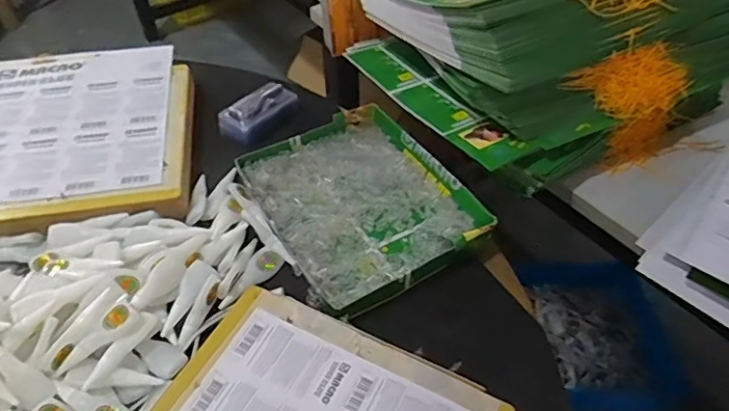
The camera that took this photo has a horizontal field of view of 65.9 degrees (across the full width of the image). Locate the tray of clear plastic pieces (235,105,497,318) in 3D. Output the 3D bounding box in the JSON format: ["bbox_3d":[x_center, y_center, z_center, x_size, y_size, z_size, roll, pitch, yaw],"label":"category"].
[{"bbox_3d":[-0.006,-0.008,0.675,0.212,0.033,0.259,-25,52,-21],"label":"tray of clear plastic pieces"}]

